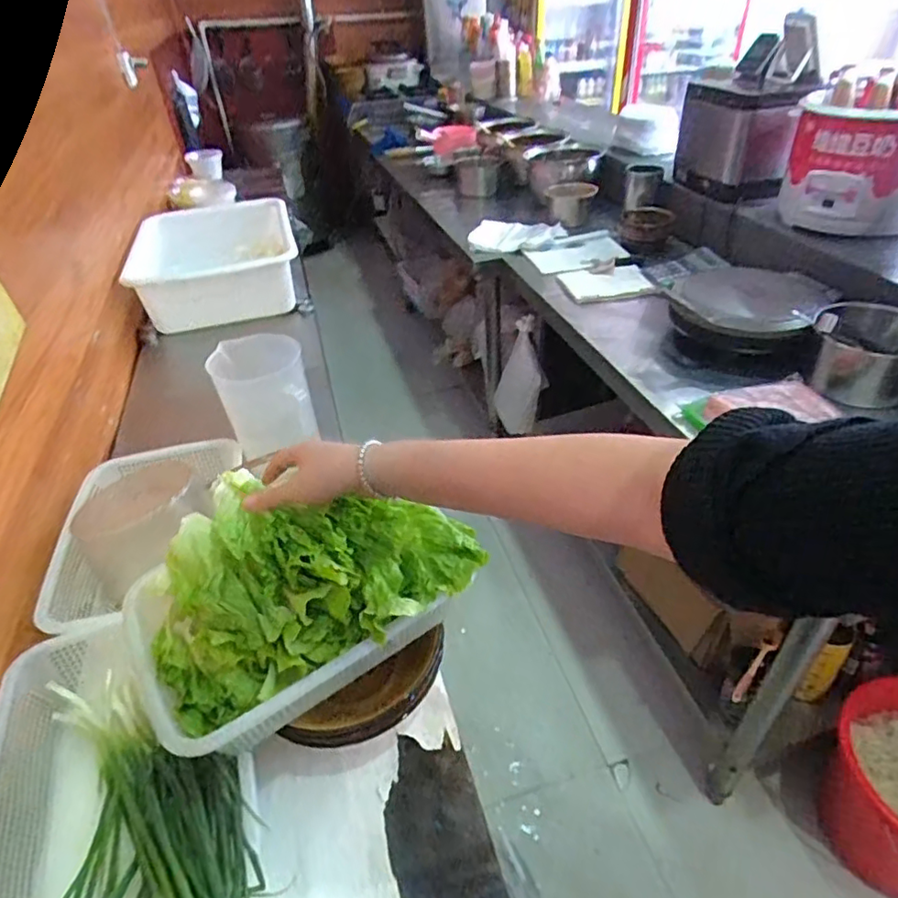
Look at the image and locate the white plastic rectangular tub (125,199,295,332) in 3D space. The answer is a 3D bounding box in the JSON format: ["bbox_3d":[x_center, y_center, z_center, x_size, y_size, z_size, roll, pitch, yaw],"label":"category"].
[{"bbox_3d":[-0.560,-0.438,1.395,0.399,0.131,0.414,-17,41,-16],"label":"white plastic rectangular tub"}]

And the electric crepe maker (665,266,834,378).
[{"bbox_3d":[0.587,-0.271,1.175,0.282,0.109,0.320,10,41,17],"label":"electric crepe maker"}]

